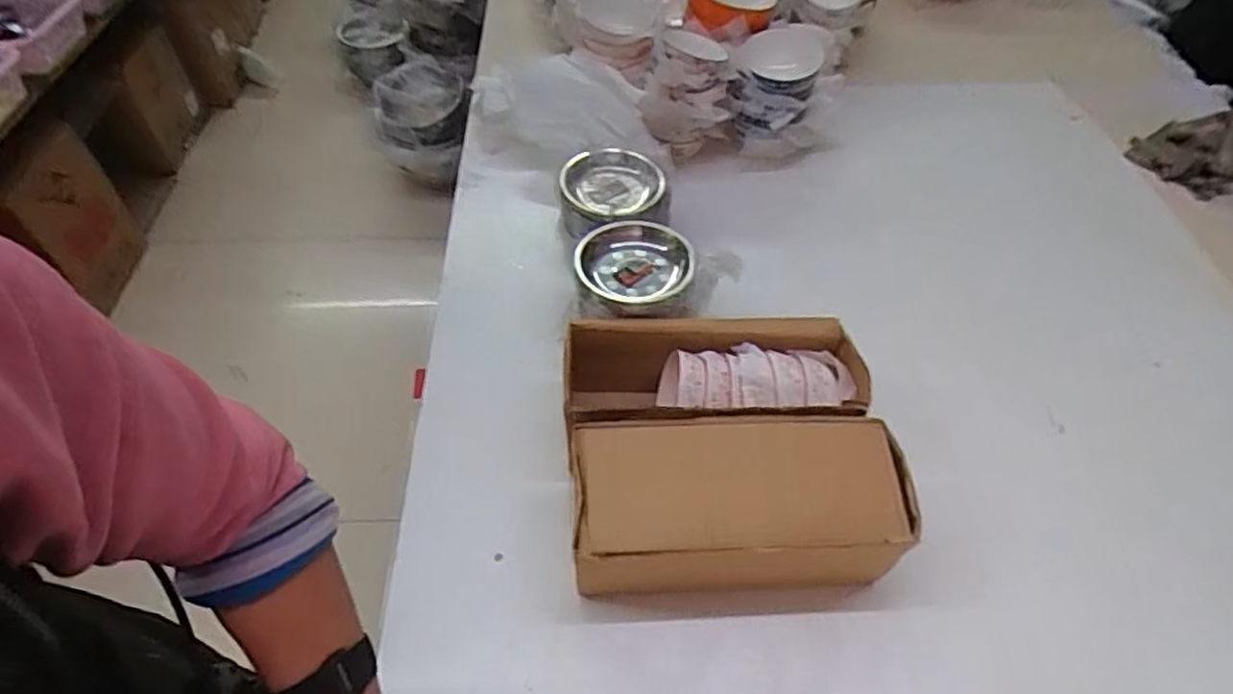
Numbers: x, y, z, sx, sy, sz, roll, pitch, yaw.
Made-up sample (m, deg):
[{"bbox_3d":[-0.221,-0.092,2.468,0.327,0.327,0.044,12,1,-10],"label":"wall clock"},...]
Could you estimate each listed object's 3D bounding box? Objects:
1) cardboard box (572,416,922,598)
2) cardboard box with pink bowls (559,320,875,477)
[{"bbox_3d":[0.125,0.176,0.748,0.334,0.143,0.146,-2,50,-2],"label":"cardboard box"},{"bbox_3d":[0.115,0.063,0.840,0.347,0.141,0.176,0,50,-1],"label":"cardboard box with pink bowls"}]

